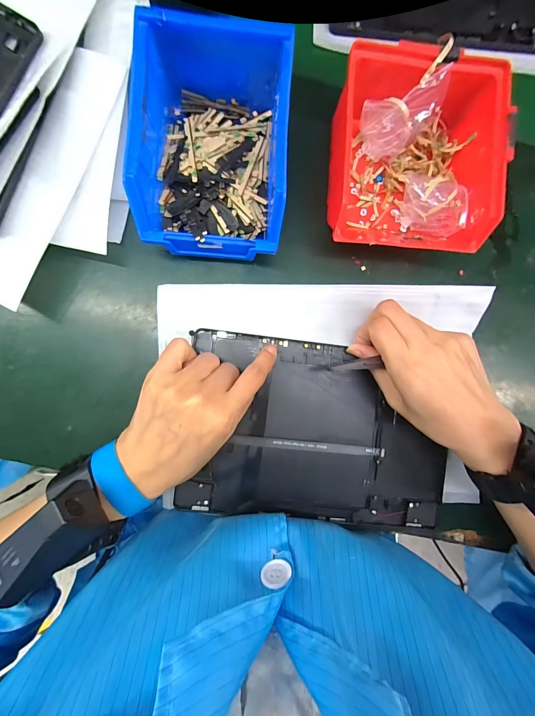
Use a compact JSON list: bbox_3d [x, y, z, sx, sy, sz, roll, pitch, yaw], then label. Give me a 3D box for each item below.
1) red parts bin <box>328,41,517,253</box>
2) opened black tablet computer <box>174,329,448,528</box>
[{"bbox_3d":[0.113,-0.159,0.252,0.116,0.071,0.134,3,87,-5],"label":"red parts bin"},{"bbox_3d":[0.047,0.065,0.273,0.226,0.008,0.153,7,87,-4],"label":"opened black tablet computer"}]

